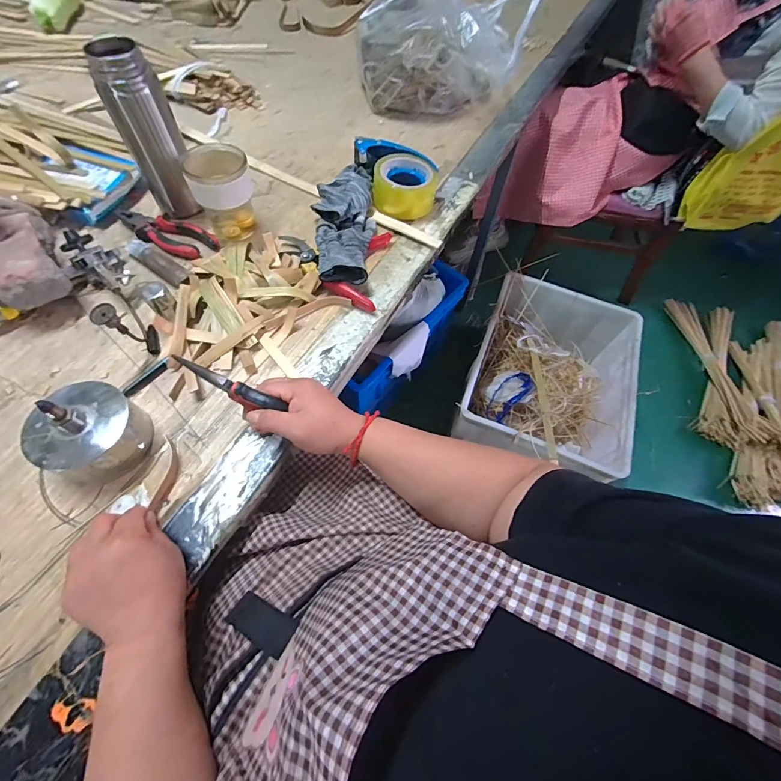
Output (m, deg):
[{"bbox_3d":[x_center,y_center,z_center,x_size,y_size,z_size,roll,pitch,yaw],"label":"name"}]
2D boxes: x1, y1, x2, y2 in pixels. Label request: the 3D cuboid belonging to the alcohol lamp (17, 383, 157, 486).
[{"bbox_3d":[-0.327,0.044,0.406,0.094,0.085,0.102,30,64,11],"label":"alcohol lamp"}]

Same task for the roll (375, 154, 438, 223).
[{"bbox_3d":[0.025,-0.351,0.655,0.106,0.055,0.106,1,64,-3],"label":"roll"}]

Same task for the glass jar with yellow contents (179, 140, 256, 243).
[{"bbox_3d":[-0.252,-0.302,0.572,0.086,0.108,0.089,-20,67,-12],"label":"glass jar with yellow contents"}]

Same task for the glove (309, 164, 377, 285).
[{"bbox_3d":[-0.071,-0.264,0.604,0.093,0.041,0.243,-4,63,-6],"label":"glove"}]

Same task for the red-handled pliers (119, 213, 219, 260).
[{"bbox_3d":[-0.346,-0.245,0.587,0.159,0.019,0.056,25,65,9],"label":"red-handled pliers"}]

